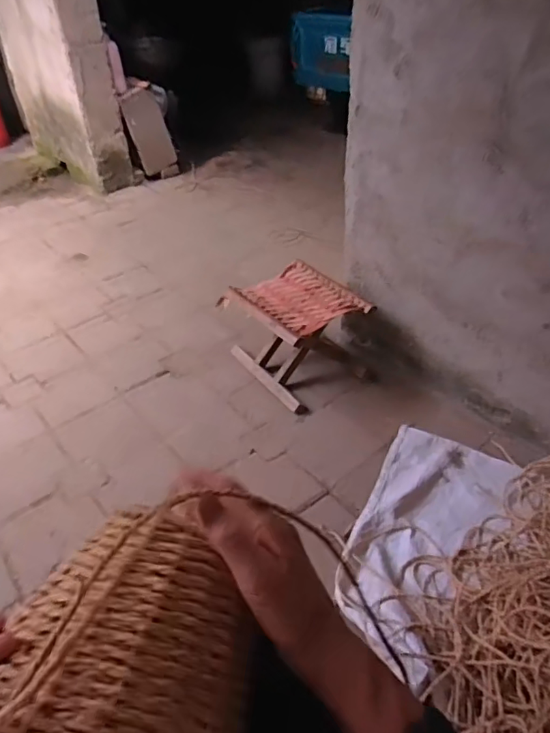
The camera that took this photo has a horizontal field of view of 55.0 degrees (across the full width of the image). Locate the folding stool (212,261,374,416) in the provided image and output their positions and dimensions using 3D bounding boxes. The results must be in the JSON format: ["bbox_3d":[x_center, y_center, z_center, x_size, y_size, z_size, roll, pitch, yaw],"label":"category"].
[{"bbox_3d":[0.066,-0.090,1.465,0.287,0.240,0.321,-24,44,-25],"label":"folding stool"}]

